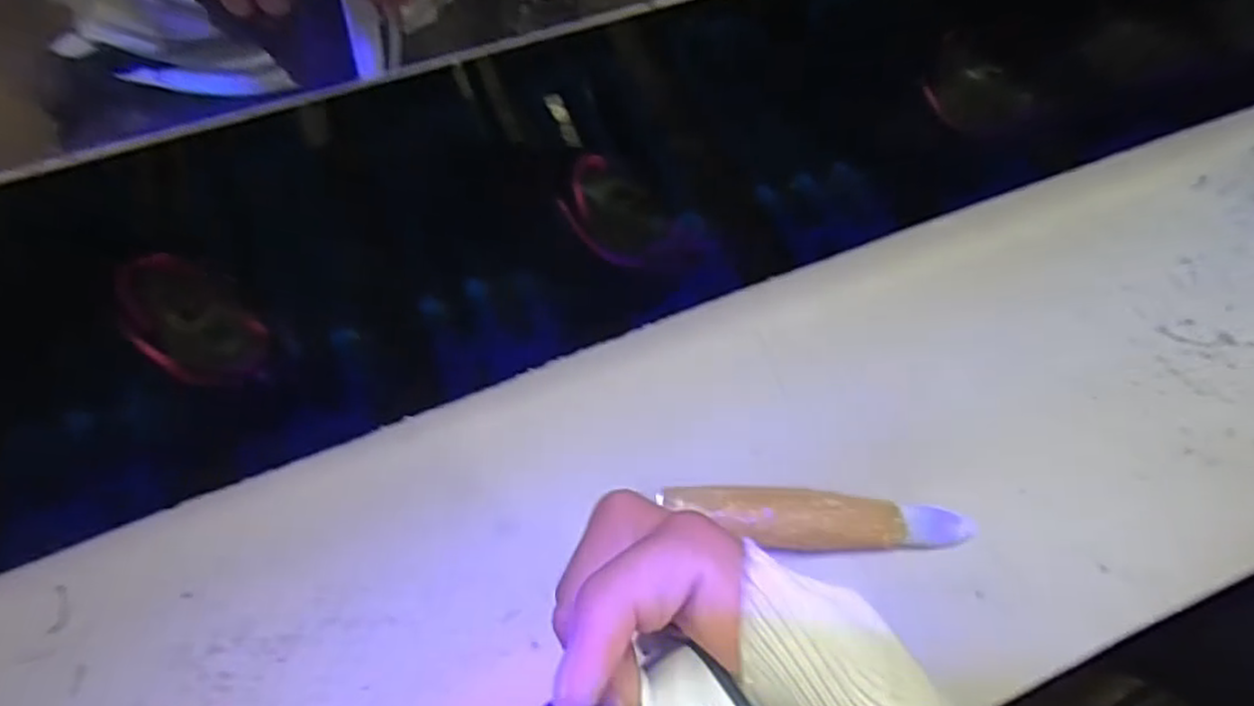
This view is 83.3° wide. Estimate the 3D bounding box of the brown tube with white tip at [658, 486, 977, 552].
[{"bbox_3d":[0.102,0.091,0.376,0.164,0.027,0.033,6,64,1],"label":"brown tube with white tip"}]

